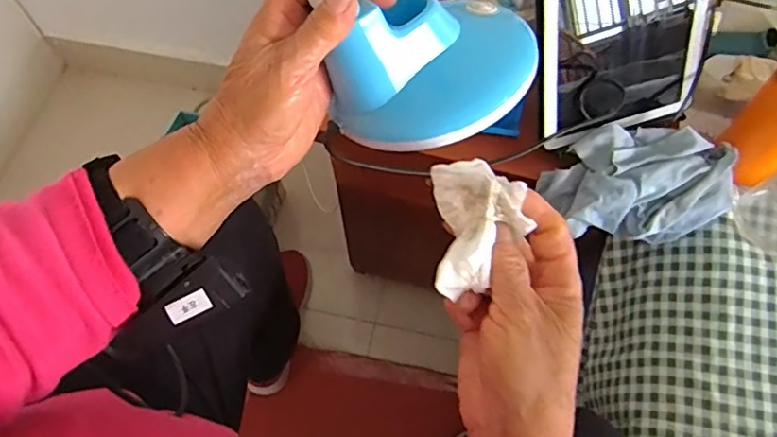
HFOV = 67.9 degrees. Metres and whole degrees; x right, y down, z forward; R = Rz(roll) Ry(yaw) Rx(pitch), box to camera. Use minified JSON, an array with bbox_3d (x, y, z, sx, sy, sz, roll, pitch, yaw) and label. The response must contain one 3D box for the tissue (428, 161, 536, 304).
[{"bbox_3d":[0.050,0.003,0.322,0.048,0.021,0.077,0,66,0],"label":"tissue"}]

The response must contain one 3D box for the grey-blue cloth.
[{"bbox_3d":[0.245,-0.032,0.568,0.181,0.071,0.095,-2,66,-1],"label":"grey-blue cloth"}]

